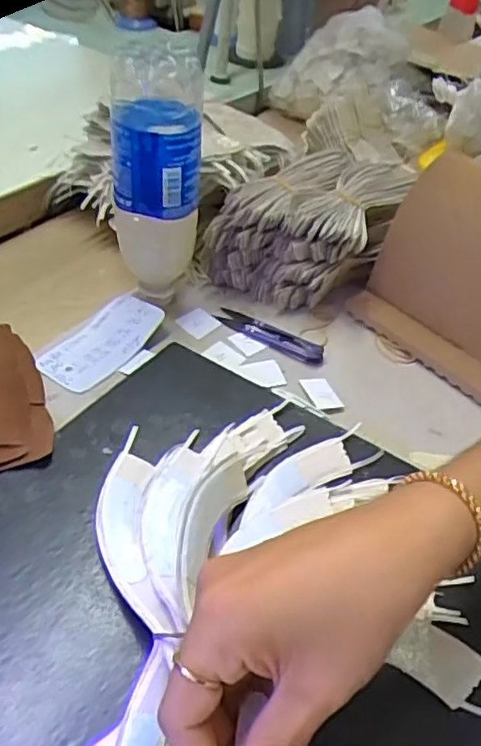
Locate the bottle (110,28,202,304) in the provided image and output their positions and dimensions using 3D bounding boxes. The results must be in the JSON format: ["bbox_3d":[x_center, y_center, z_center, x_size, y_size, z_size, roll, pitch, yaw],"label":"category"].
[{"bbox_3d":[-0.065,-0.145,0.487,0.063,0.210,0.061,-1,44,-9],"label":"bottle"}]

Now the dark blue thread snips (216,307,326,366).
[{"bbox_3d":[0.024,-0.032,0.531,0.099,0.008,0.023,29,47,21],"label":"dark blue thread snips"}]

